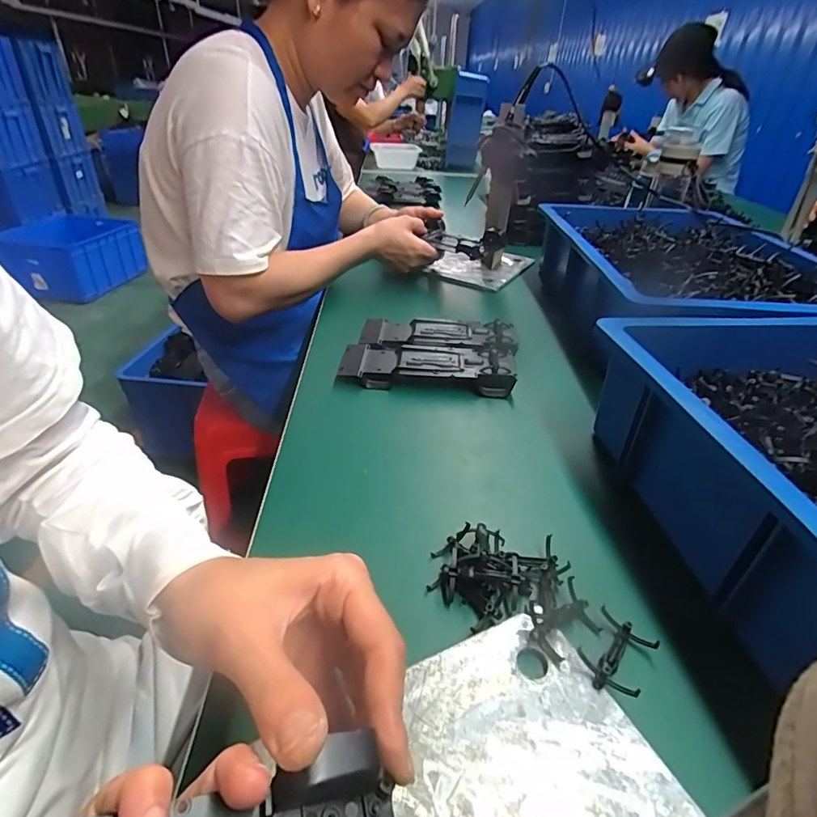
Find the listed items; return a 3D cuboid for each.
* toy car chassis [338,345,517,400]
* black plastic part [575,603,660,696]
[{"bbox_3d":[0.020,-0.050,0.538,0.189,0.034,0.072,4,35,1],"label":"toy car chassis"},{"bbox_3d":[0.122,0.143,0.277,0.035,0.009,0.051,28,42,31],"label":"black plastic part"}]

